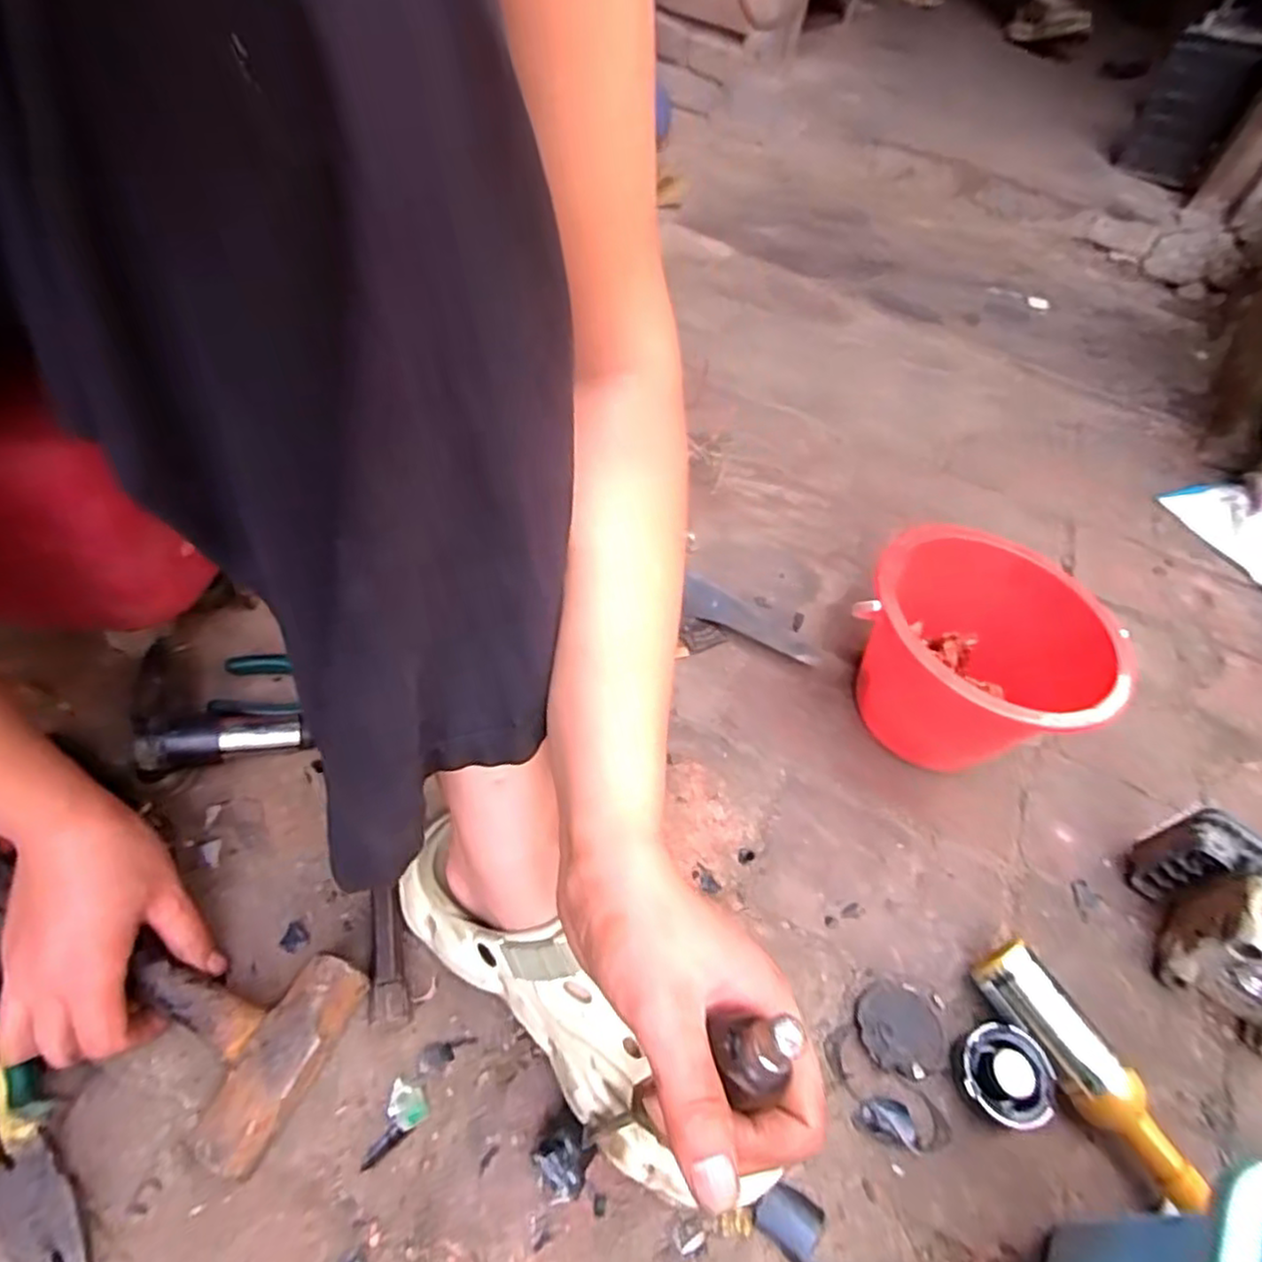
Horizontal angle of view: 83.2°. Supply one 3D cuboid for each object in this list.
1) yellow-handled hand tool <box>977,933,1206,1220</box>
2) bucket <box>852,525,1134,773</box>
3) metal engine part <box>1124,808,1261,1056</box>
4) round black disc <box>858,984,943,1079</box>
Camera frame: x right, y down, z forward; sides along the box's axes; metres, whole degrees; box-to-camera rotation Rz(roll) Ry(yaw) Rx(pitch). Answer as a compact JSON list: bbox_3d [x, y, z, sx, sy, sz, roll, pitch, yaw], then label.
[{"bbox_3d":[0.270,0.266,0.429,0.036,0.037,0.143,-19,57,-24],"label":"yellow-handled hand tool"},{"bbox_3d":[0.260,0.026,0.558,0.168,0.137,0.179,5,51,-6],"label":"bucket"},{"bbox_3d":[0.400,0.198,0.471,0.086,0.089,0.124,-32,62,-30],"label":"metal engine part"},{"bbox_3d":[0.169,0.248,0.442,0.053,0.006,0.049,5,51,-6],"label":"round black disc"}]

